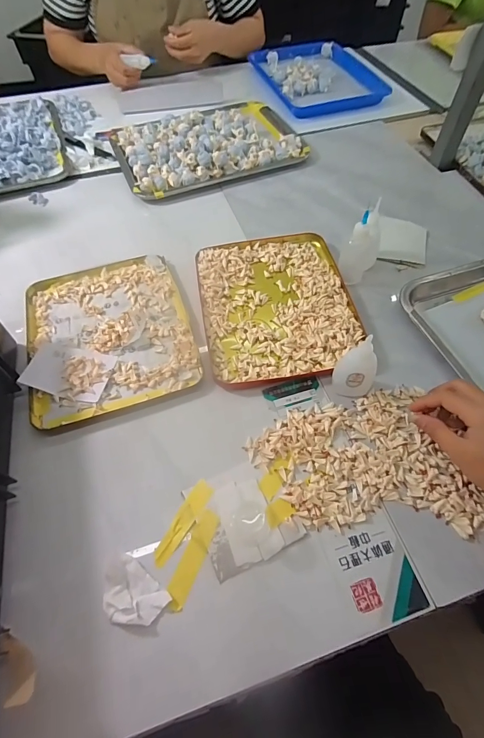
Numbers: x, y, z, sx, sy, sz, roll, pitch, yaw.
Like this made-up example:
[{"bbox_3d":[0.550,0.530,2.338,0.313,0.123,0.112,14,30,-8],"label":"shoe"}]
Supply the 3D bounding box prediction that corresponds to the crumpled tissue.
[{"bbox_3d":[-0.099,0.195,0.310,0.062,0.015,0.041,37,68,20],"label":"crumpled tissue"}]

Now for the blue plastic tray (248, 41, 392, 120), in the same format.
[{"bbox_3d":[0.173,-0.713,0.854,0.258,0.028,0.323,-14,58,-8],"label":"blue plastic tray"}]

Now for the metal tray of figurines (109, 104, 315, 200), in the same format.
[{"bbox_3d":[-0.062,-0.451,0.690,0.358,0.040,0.239,-22,62,-10],"label":"metal tray of figurines"}]

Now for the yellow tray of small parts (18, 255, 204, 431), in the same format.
[{"bbox_3d":[-0.176,-0.055,0.467,0.201,0.021,0.242,-18,62,-8],"label":"yellow tray of small parts"}]

